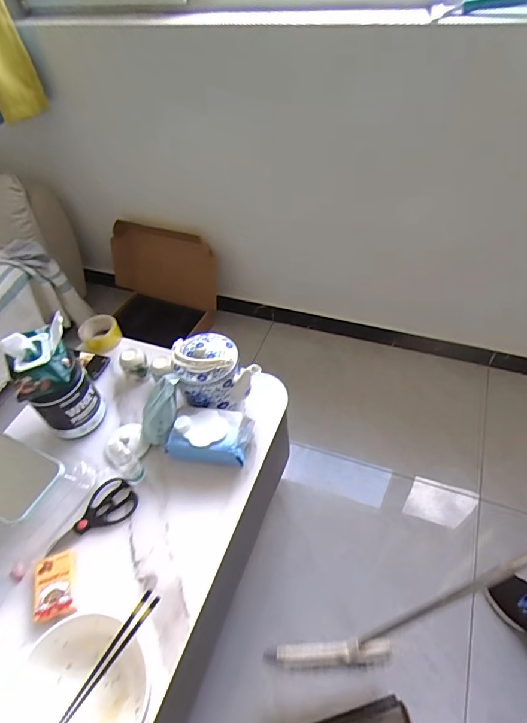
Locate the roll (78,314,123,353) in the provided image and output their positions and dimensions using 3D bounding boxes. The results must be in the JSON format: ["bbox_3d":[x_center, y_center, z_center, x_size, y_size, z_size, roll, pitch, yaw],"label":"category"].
[{"bbox_3d":[-0.430,-0.075,1.118,0.102,0.050,0.102,-3,49,4],"label":"roll"}]

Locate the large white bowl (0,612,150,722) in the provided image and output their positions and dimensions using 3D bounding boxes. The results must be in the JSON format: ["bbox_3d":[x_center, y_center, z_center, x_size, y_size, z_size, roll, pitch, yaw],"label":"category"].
[{"bbox_3d":[-0.274,0.486,0.615,0.194,0.077,0.192,-3,49,4],"label":"large white bowl"}]

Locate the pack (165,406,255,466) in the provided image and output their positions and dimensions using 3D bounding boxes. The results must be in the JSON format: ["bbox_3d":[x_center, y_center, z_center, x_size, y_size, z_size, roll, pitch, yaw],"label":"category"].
[{"bbox_3d":[-0.110,0.144,0.865,0.159,0.068,0.111,6,50,11],"label":"pack"}]

